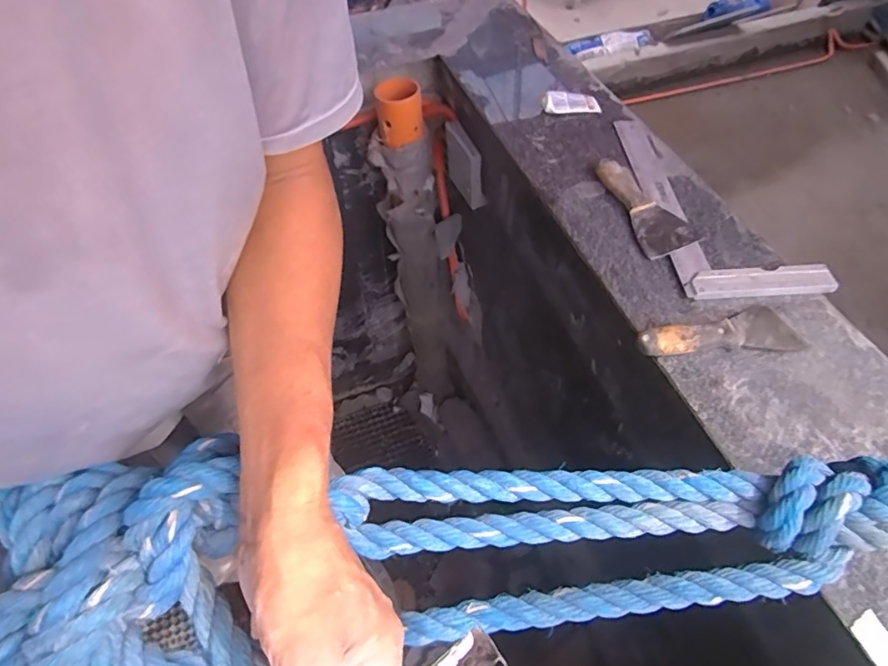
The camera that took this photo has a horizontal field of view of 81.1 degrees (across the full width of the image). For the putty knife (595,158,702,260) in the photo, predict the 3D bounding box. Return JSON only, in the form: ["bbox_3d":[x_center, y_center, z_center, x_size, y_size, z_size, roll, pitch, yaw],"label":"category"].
[{"bbox_3d":[0.261,-0.165,0.667,0.069,0.022,0.167,-12,54,-6],"label":"putty knife"}]

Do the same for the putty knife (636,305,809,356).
[{"bbox_3d":[0.288,-0.005,0.549,0.168,0.022,0.054,-4,54,-1],"label":"putty knife"}]

